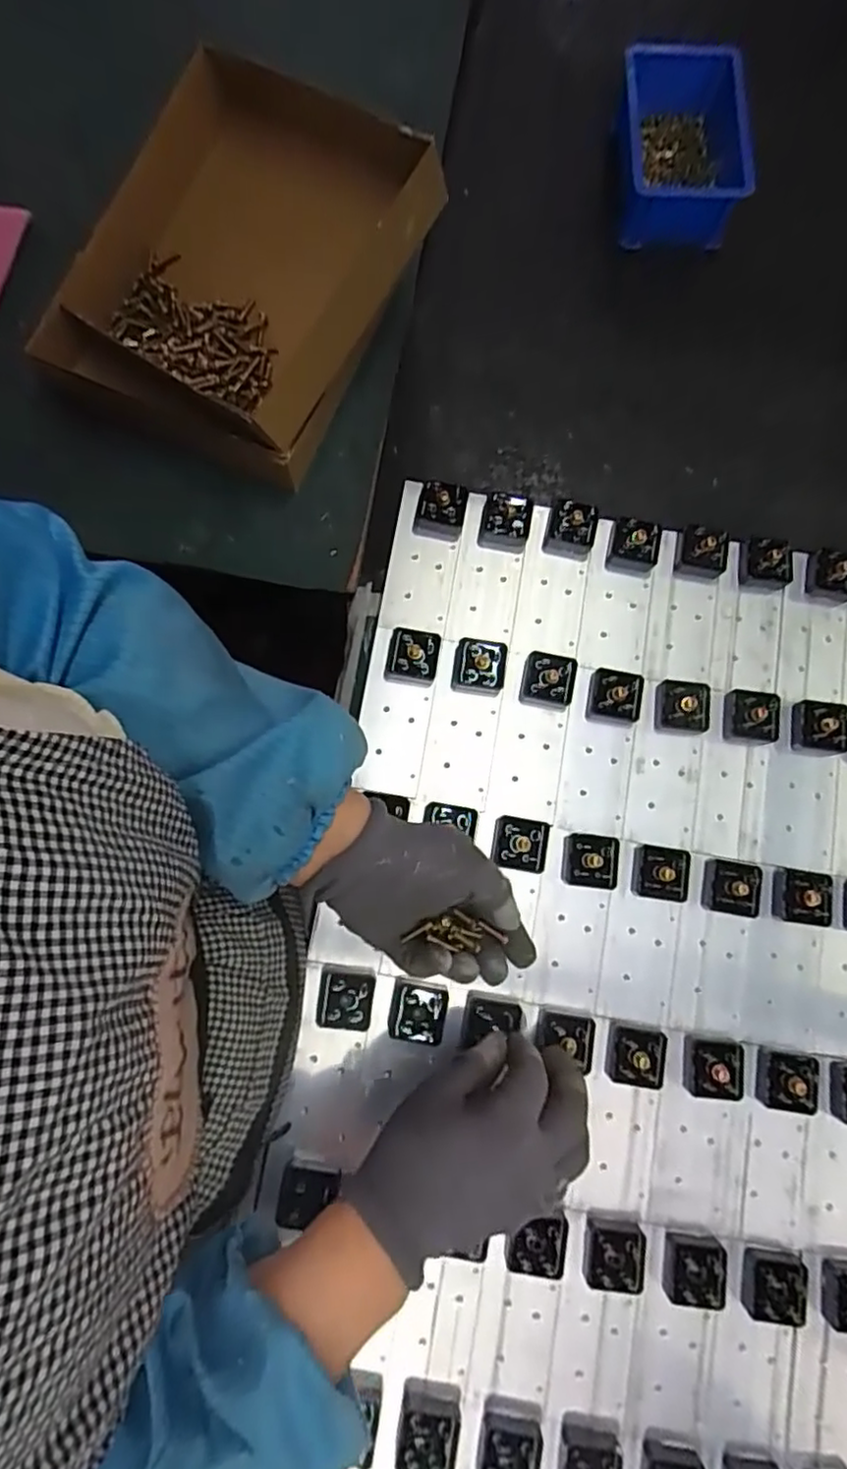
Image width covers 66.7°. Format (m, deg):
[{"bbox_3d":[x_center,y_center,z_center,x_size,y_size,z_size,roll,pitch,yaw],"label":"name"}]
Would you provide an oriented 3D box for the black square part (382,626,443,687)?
[{"bbox_3d":[-0.007,-0.058,0.463,0.038,0.022,0.039,8,80,0],"label":"black square part"}]

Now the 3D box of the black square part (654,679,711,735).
[{"bbox_3d":[0.187,-0.020,0.465,0.035,0.017,0.038,8,80,1],"label":"black square part"}]

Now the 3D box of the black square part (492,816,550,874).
[{"bbox_3d":[0.068,0.075,0.446,0.036,0.017,0.037,10,80,1],"label":"black square part"}]

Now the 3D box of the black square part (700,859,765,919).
[{"bbox_3d":[0.215,0.107,0.445,0.036,0.017,0.035,8,80,0],"label":"black square part"}]

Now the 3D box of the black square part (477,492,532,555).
[{"bbox_3d":[0.063,-0.162,0.488,0.036,0.020,0.040,11,80,1],"label":"black square part"}]

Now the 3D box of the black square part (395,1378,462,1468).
[{"bbox_3d":[0.003,0.421,0.388,0.036,0.015,0.037,10,80,1],"label":"black square part"}]

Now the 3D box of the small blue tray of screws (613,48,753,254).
[{"bbox_3d":[0.228,-0.528,0.576,0.108,0.066,0.165,3,80,-1],"label":"small blue tray of screws"}]

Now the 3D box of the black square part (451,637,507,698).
[{"bbox_3d":[0.040,-0.049,0.466,0.037,0.021,0.037,7,80,0],"label":"black square part"}]

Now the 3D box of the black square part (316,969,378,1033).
[{"bbox_3d":[-0.051,0.175,0.423,0.036,0.017,0.036,8,80,0],"label":"black square part"}]

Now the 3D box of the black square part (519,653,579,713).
[{"bbox_3d":[0.091,-0.039,0.465,0.036,0.019,0.038,14,80,1],"label":"black square part"}]

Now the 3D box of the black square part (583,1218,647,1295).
[{"bbox_3d":[0.120,0.329,0.406,0.037,0.014,0.039,8,80,0],"label":"black square part"}]

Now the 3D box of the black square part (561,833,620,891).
[{"bbox_3d":[0.116,0.088,0.447,0.035,0.019,0.036,6,80,0],"label":"black square part"}]

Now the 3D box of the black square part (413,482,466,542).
[{"bbox_3d":[0.012,-0.169,0.485,0.036,0.020,0.039,8,80,0],"label":"black square part"}]

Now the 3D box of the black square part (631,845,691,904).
[{"bbox_3d":[0.166,0.097,0.446,0.034,0.020,0.036,7,80,0],"label":"black square part"}]

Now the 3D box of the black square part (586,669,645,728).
[{"bbox_3d":[0.139,-0.027,0.465,0.036,0.018,0.037,9,80,1],"label":"black square part"}]

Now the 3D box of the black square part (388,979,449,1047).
[{"bbox_3d":[-0.004,0.184,0.425,0.036,0.019,0.039,8,80,0],"label":"black square part"}]

